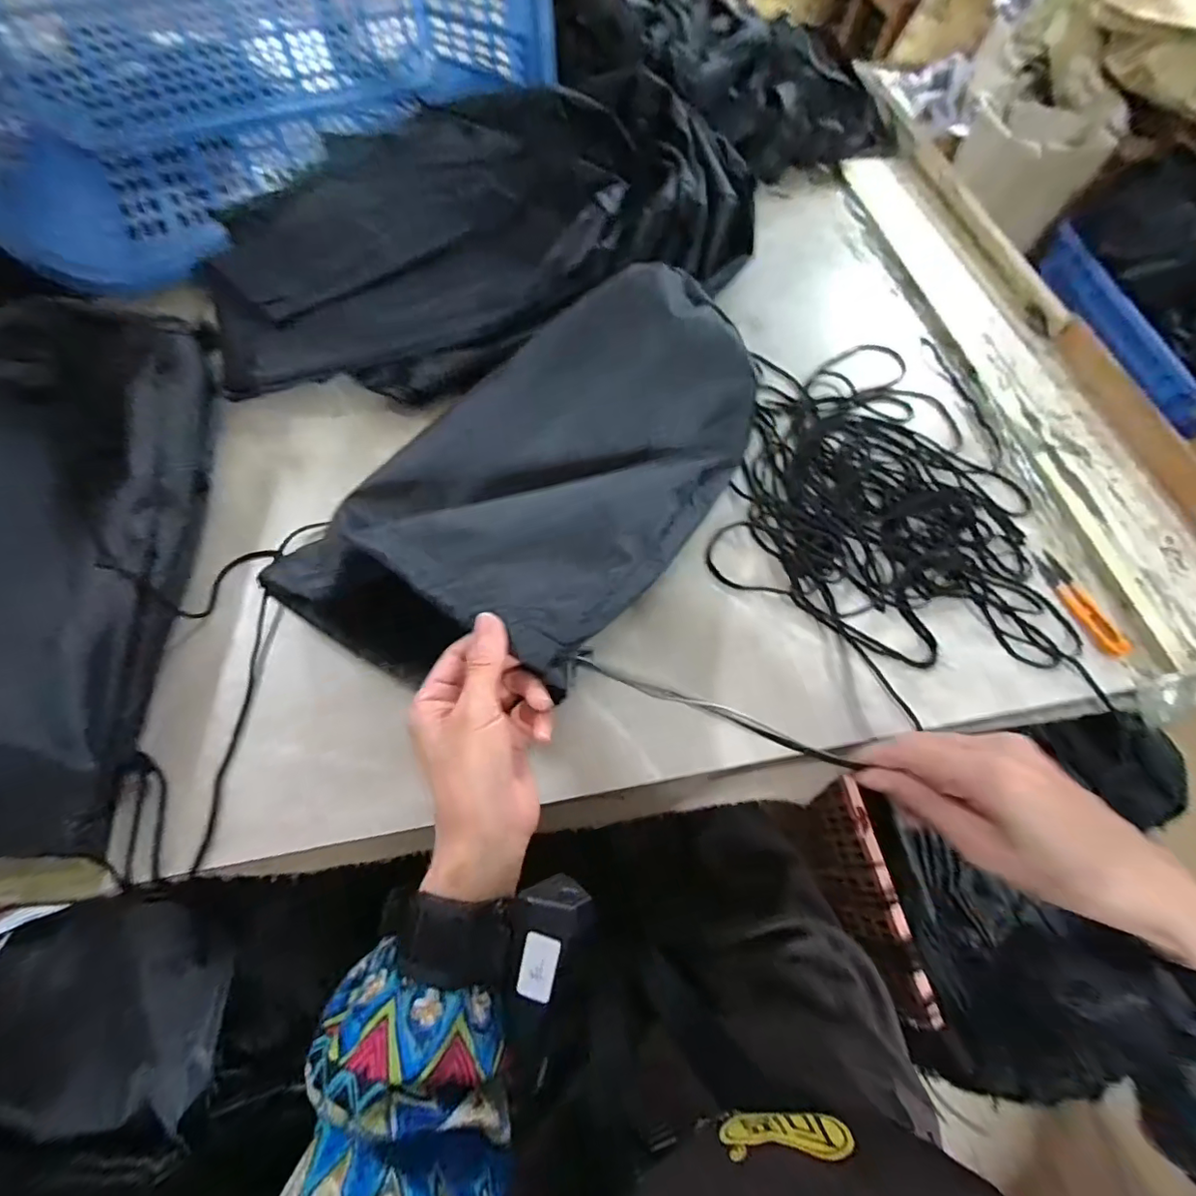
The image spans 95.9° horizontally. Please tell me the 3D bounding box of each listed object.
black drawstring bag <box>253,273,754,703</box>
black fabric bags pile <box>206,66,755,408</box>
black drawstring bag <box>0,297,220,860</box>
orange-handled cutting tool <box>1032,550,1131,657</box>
[{"bbox_3d":[-0.033,-0.111,0.424,0.225,0.091,0.369,31,67,11],"label":"black drawstring bag"},{"bbox_3d":[-0.121,-0.392,0.563,0.563,0.098,0.338,-24,68,-13],"label":"black fabric bags pile"},{"bbox_3d":[-0.446,-0.049,0.398,0.260,0.073,0.422,2,65,-2],"label":"black drawstring bag"},{"bbox_3d":[0.424,0.004,0.473,0.027,0.006,0.100,-15,66,-9],"label":"orange-handled cutting tool"}]

